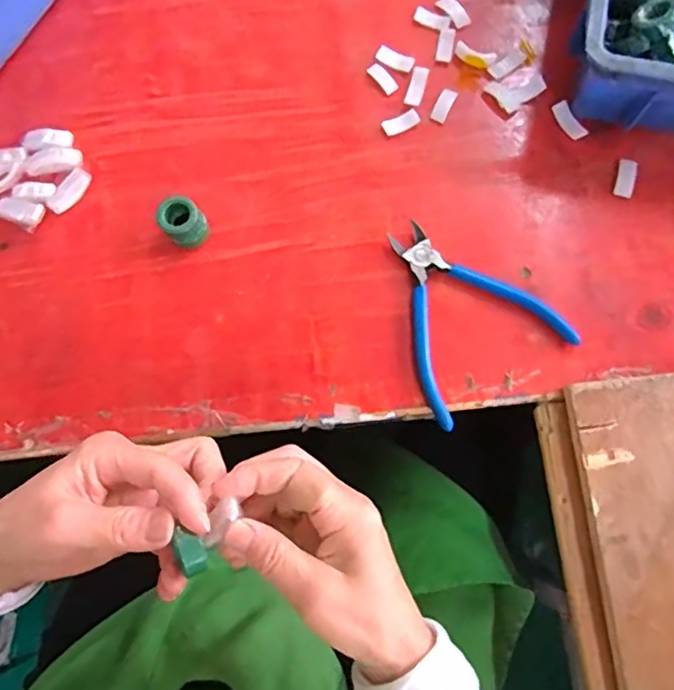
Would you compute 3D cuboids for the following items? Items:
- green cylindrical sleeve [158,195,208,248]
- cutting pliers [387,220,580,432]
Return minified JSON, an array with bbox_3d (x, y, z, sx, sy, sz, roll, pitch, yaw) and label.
[{"bbox_3d":[-0.116,-0.092,0.448,0.033,0.027,0.029,42,80,12],"label":"green cylindrical sleeve"},{"bbox_3d":[0.088,-0.029,0.431,0.114,0.012,0.139,-31,76,-6],"label":"cutting pliers"}]

